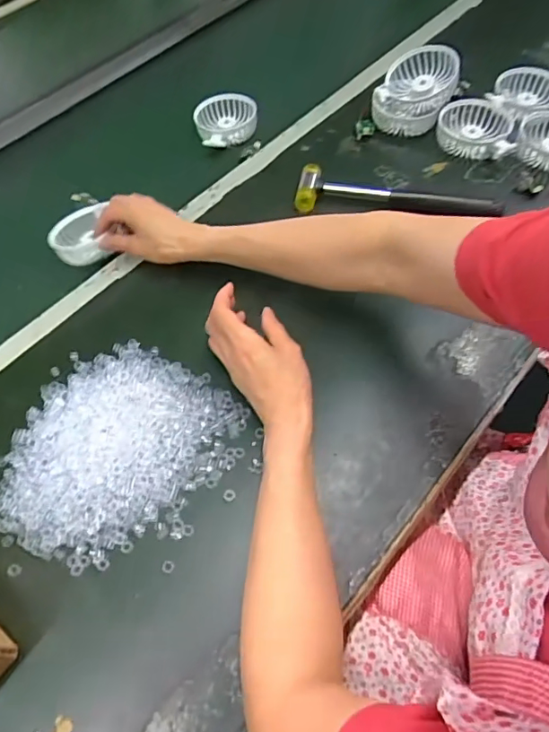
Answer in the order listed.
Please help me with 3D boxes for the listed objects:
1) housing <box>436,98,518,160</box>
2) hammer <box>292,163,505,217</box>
[{"bbox_3d":[0.260,-0.309,0.661,0.093,0.029,0.093,-2,56,3],"label":"housing"},{"bbox_3d":[0.148,-0.208,0.611,0.238,0.029,0.053,7,59,9],"label":"hammer"}]

